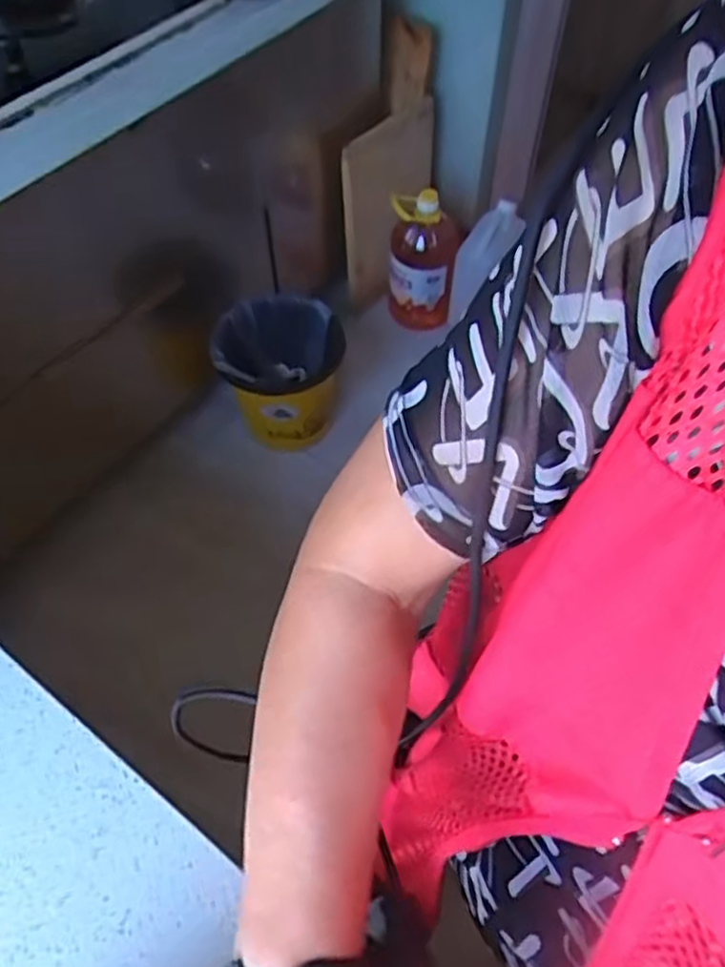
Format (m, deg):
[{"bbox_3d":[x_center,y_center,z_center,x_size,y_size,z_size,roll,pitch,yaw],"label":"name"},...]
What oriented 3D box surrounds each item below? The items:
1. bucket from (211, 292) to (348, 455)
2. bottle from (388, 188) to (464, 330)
[{"bbox_3d":[-0.176,-0.244,1.594,0.257,0.270,0.312,4,57,1],"label":"bucket"},{"bbox_3d":[0.147,-0.512,1.767,0.165,0.329,0.137,4,57,1],"label":"bottle"}]

